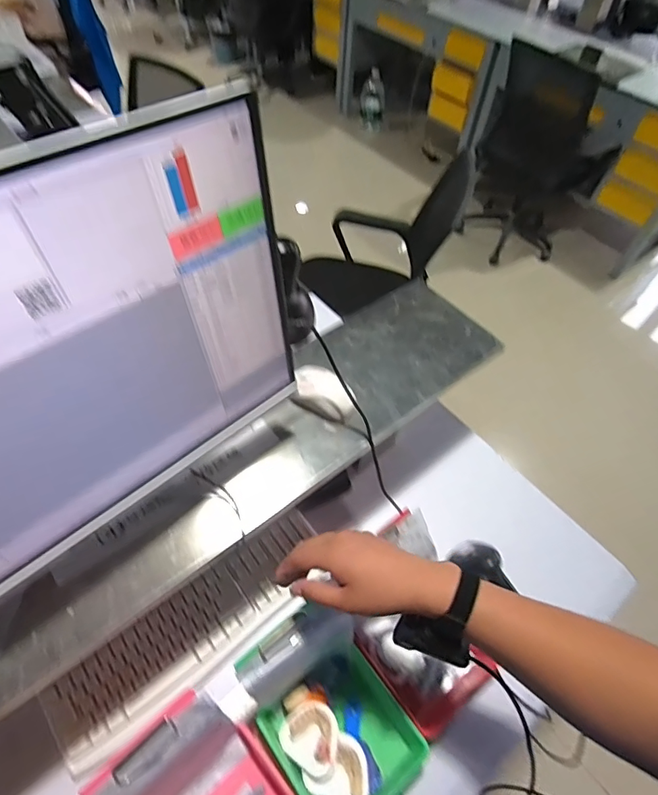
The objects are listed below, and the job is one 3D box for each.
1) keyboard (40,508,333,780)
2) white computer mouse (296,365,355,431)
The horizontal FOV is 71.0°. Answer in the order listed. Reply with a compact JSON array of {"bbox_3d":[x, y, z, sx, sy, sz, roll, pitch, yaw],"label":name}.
[{"bbox_3d":[-0.181,0.328,0.665,0.407,0.013,0.130,-34,64,-25],"label":"keyboard"},{"bbox_3d":[-0.008,-0.008,0.645,0.096,0.037,0.058,39,61,21],"label":"white computer mouse"}]

